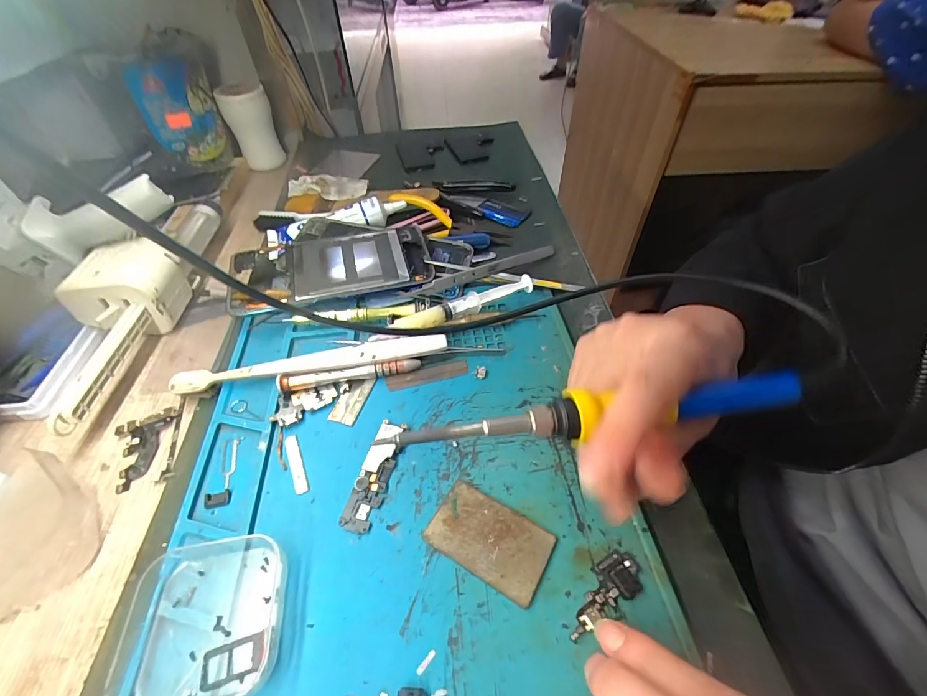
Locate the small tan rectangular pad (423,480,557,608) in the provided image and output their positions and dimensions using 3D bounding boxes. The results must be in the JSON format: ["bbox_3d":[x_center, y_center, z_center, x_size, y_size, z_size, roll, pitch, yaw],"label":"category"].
[{"bbox_3d":[0.014,0.098,0.202,0.060,0.004,0.036,24,55,21],"label":"small tan rectangular pad"}]

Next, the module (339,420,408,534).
[{"bbox_3d":[-0.051,0.072,0.225,0.018,0.006,0.065,11,51,11],"label":"module"}]

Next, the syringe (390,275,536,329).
[{"bbox_3d":[0.002,-0.029,0.293,0.111,0.020,0.015,-19,52,-13],"label":"syringe"}]

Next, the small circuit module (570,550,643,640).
[{"bbox_3d":[0.067,0.117,0.184,0.046,0.004,0.019,-34,57,-24],"label":"small circuit module"}]

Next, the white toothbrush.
[{"bbox_3d":[-0.102,0.011,0.268,0.180,0.018,0.014,-8,50,-5],"label":"white toothbrush"}]

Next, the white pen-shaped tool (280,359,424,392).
[{"bbox_3d":[-0.077,0.017,0.266,0.092,0.012,0.010,-11,50,-7],"label":"white pen-shaped tool"}]

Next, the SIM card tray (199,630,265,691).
[{"bbox_3d":[-0.100,0.135,0.168,0.026,0.004,0.014,-16,51,-11],"label":"SIM card tray"}]

